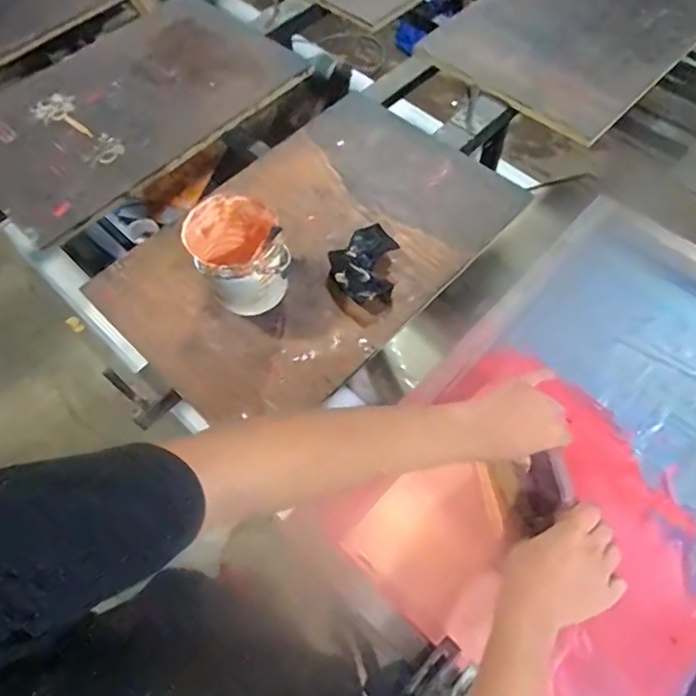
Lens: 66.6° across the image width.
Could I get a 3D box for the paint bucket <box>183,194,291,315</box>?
[{"bbox_3d":[-0.143,-0.120,0.720,0.117,0.121,0.128,-24,64,-10],"label":"paint bucket"}]

